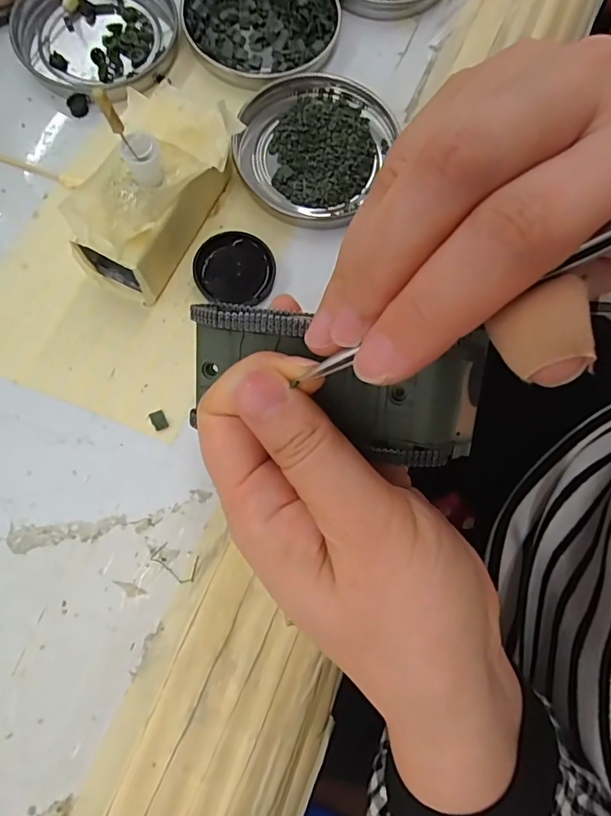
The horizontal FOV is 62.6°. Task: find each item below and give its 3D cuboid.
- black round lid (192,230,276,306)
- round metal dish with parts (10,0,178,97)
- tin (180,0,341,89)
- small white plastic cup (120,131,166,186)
[{"bbox_3d":[-0.032,-0.064,0.227,0.035,0.009,0.034,1,76,-2],"label":"black round lid"},{"bbox_3d":[-0.106,-0.190,0.252,0.074,0.008,0.077,1,76,-2],"label":"round metal dish with parts"},{"bbox_3d":[-0.022,-0.200,0.257,0.076,0.009,0.075,4,76,-1],"label":"tin"},{"bbox_3d":[-0.063,-0.096,0.195,0.014,0.017,0.011,-17,77,-7],"label":"small white plastic cup"}]

